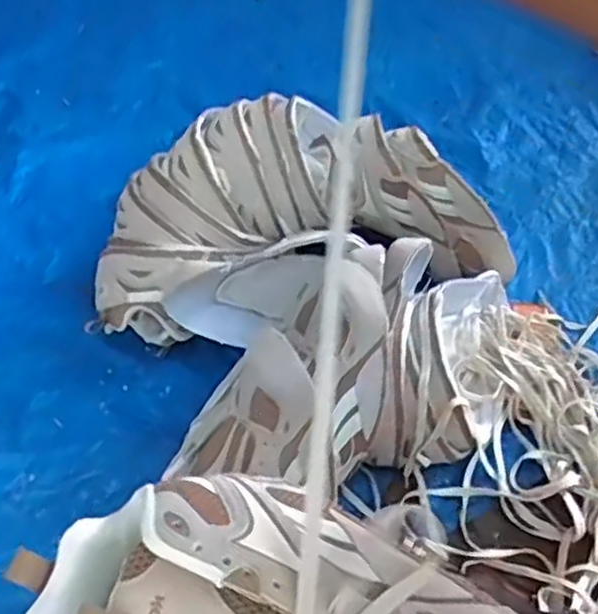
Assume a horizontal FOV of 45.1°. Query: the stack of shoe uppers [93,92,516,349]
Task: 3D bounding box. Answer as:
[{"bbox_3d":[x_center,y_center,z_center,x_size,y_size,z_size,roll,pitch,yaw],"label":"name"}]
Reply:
[{"bbox_3d":[-0.011,-0.098,0.835,0.459,0.178,0.229,-18,60,-9],"label":"stack of shoe uppers"}]

